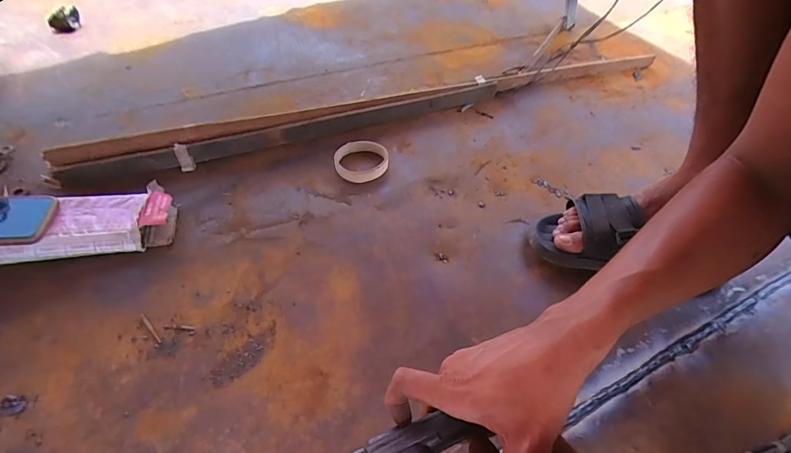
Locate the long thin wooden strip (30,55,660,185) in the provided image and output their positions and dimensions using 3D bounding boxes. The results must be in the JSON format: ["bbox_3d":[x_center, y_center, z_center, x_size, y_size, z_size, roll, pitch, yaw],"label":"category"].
[{"bbox_3d":[0.048,-0.245,0.745,1.165,0.051,0.038,-19,53,-21],"label":"long thin wooden strip"}]

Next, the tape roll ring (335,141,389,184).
[{"bbox_3d":[-0.054,-0.108,0.649,0.088,0.017,0.077,-19,52,-21],"label":"tape roll ring"}]

